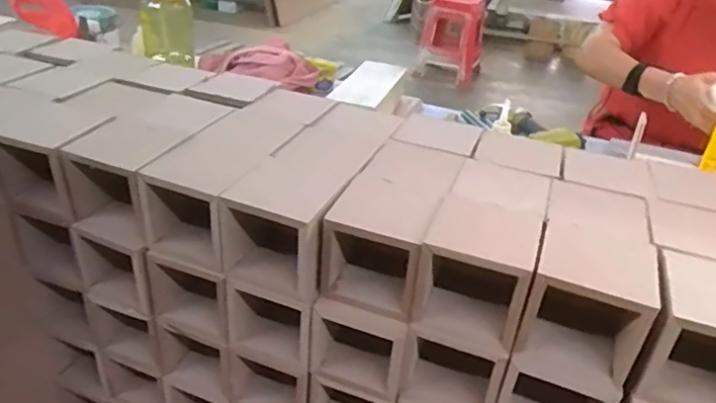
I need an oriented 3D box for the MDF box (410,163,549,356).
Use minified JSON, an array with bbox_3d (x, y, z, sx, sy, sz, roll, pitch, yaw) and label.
[{"bbox_3d":[0.083,0.030,0.374,0.061,0.063,0.120,15,32,16],"label":"MDF box"}]

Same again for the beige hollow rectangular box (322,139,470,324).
[{"bbox_3d":[0.027,0.014,0.394,0.060,0.060,0.126,14,32,16],"label":"beige hollow rectangular box"}]

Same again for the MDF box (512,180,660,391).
[{"bbox_3d":[0.141,0.044,0.357,0.060,0.061,0.129,15,32,16],"label":"MDF box"}]

